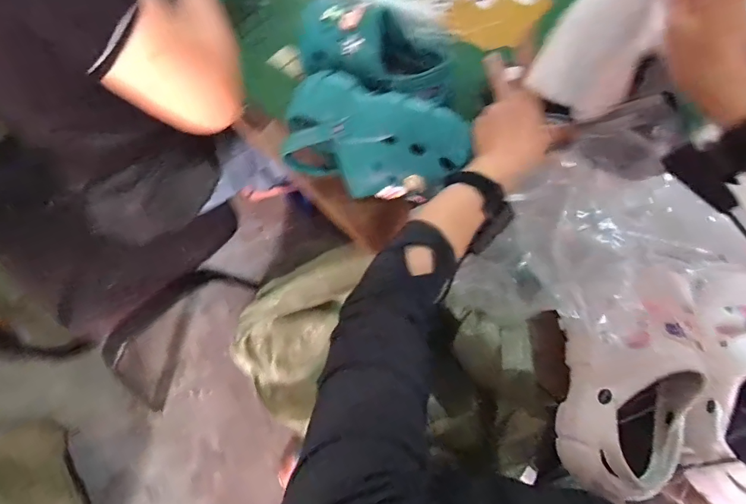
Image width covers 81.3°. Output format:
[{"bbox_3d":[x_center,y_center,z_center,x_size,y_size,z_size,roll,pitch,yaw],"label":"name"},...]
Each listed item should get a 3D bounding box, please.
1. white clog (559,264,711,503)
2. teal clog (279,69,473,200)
[{"bbox_3d":[0.284,0.131,0.477,0.126,0.090,0.249,13,67,2],"label":"white clog"},{"bbox_3d":[-0.006,-0.140,0.547,0.245,0.084,0.122,29,69,9],"label":"teal clog"}]

